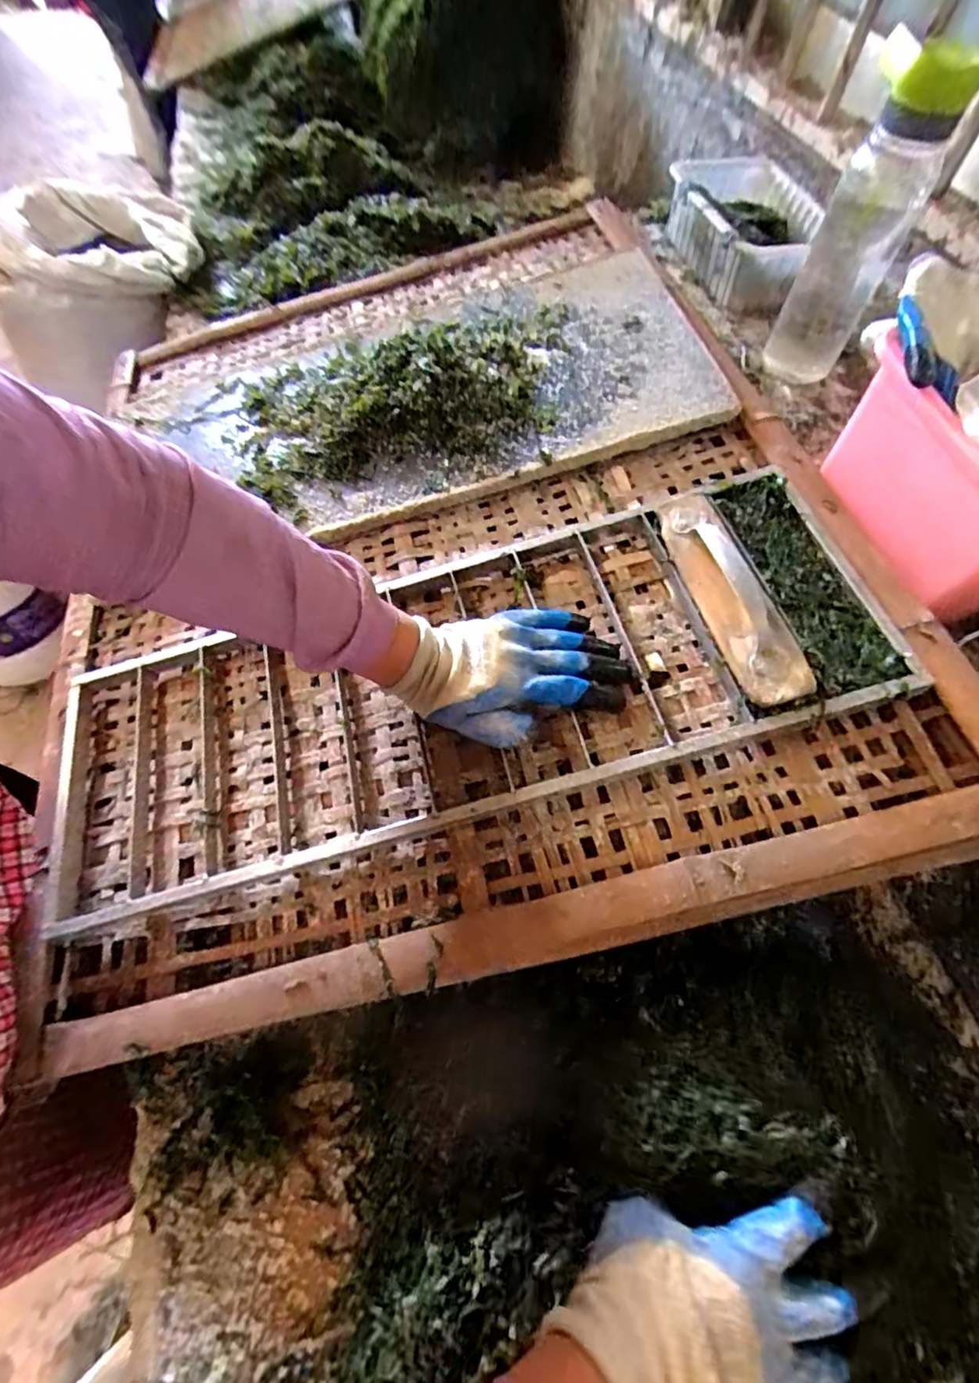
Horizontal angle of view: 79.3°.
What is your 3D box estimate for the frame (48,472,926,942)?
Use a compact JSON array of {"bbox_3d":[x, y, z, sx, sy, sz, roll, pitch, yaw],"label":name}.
[{"bbox_3d":[-0.050,-0.008,0.524,0.703,0.045,0.263,-17,61,4],"label":"frame"}]

